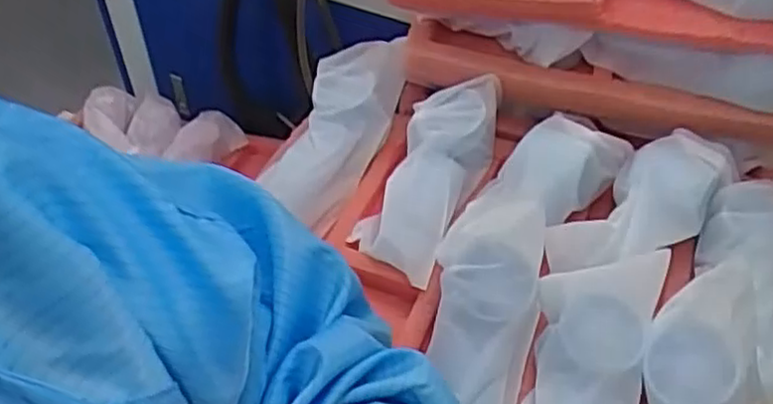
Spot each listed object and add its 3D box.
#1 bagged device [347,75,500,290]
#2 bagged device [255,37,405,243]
[{"bbox_3d":[0.036,-0.022,0.578,0.069,0.046,0.179,20,65,16],"label":"bagged device"},{"bbox_3d":[-0.039,-0.072,0.617,0.073,0.033,0.172,22,72,17],"label":"bagged device"}]

